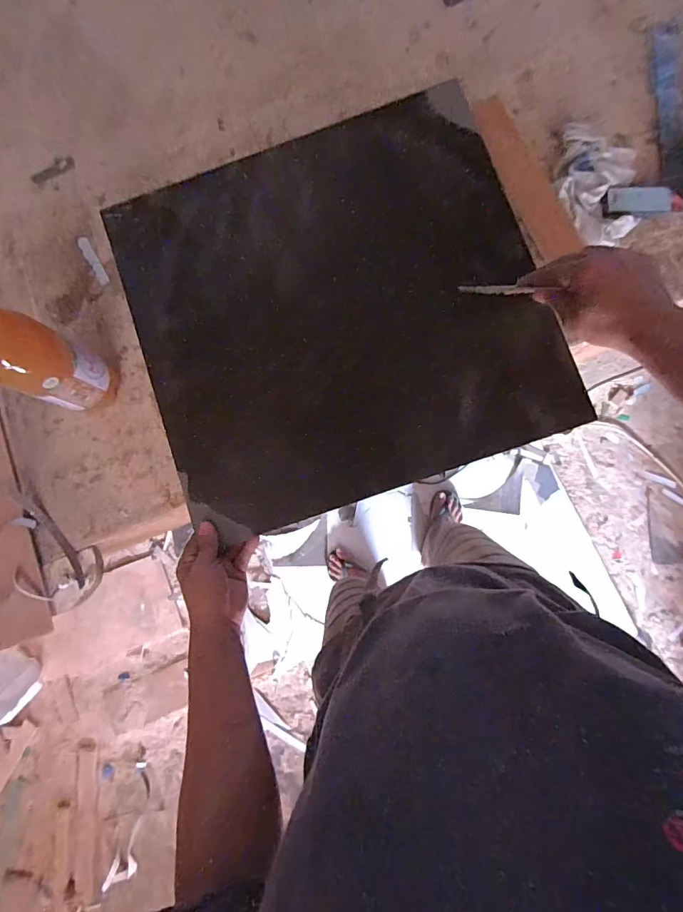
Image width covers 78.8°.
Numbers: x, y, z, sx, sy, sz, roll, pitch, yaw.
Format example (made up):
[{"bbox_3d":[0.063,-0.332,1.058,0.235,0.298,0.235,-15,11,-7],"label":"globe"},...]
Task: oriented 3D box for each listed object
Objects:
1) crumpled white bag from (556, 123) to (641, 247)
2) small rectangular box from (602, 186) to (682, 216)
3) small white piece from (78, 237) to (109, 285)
[{"bbox_3d":[0.364,-0.390,0.589,0.108,0.023,0.175,-3,85,2],"label":"crumpled white bag"},{"bbox_3d":[0.432,-0.361,0.590,0.111,0.011,0.038,10,82,12],"label":"small rectangular box"},{"bbox_3d":[-0.390,-0.308,0.653,0.015,0.004,0.082,-30,85,0],"label":"small white piece"}]

